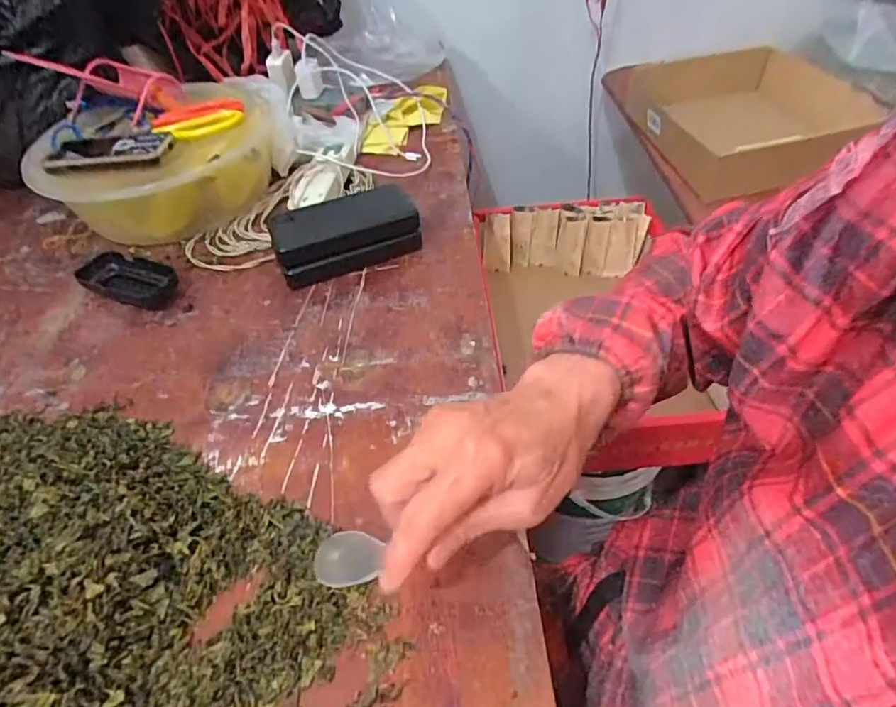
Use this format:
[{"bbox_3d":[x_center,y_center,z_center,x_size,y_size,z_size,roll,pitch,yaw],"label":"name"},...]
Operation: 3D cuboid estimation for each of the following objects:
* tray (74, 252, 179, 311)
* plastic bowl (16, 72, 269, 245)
[{"bbox_3d":[-0.340,-0.078,0.581,0.111,0.027,0.052,16,51,17],"label":"tray"},{"bbox_3d":[-0.350,-0.240,0.676,0.256,0.106,0.219,-12,48,-7],"label":"plastic bowl"}]

